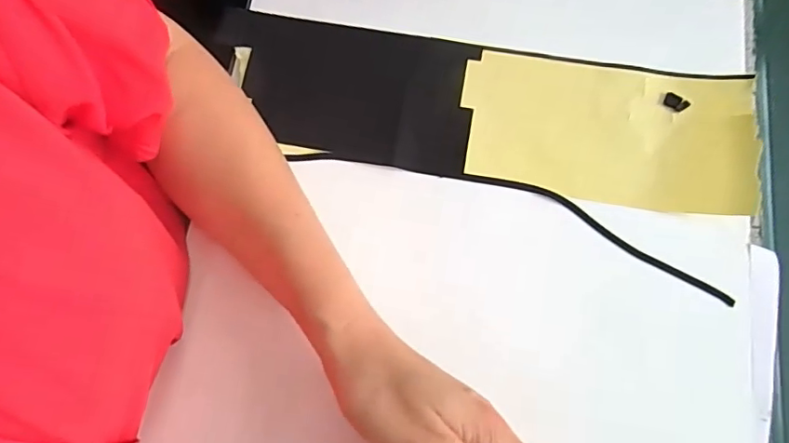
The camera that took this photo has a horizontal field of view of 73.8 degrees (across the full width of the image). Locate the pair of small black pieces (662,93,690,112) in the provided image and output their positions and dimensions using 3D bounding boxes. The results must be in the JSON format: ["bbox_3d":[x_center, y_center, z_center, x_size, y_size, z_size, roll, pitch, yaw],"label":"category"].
[{"bbox_3d":[0.203,-0.086,0.378,0.017,0.004,0.012,34,78,10],"label":"pair of small black pieces"}]

